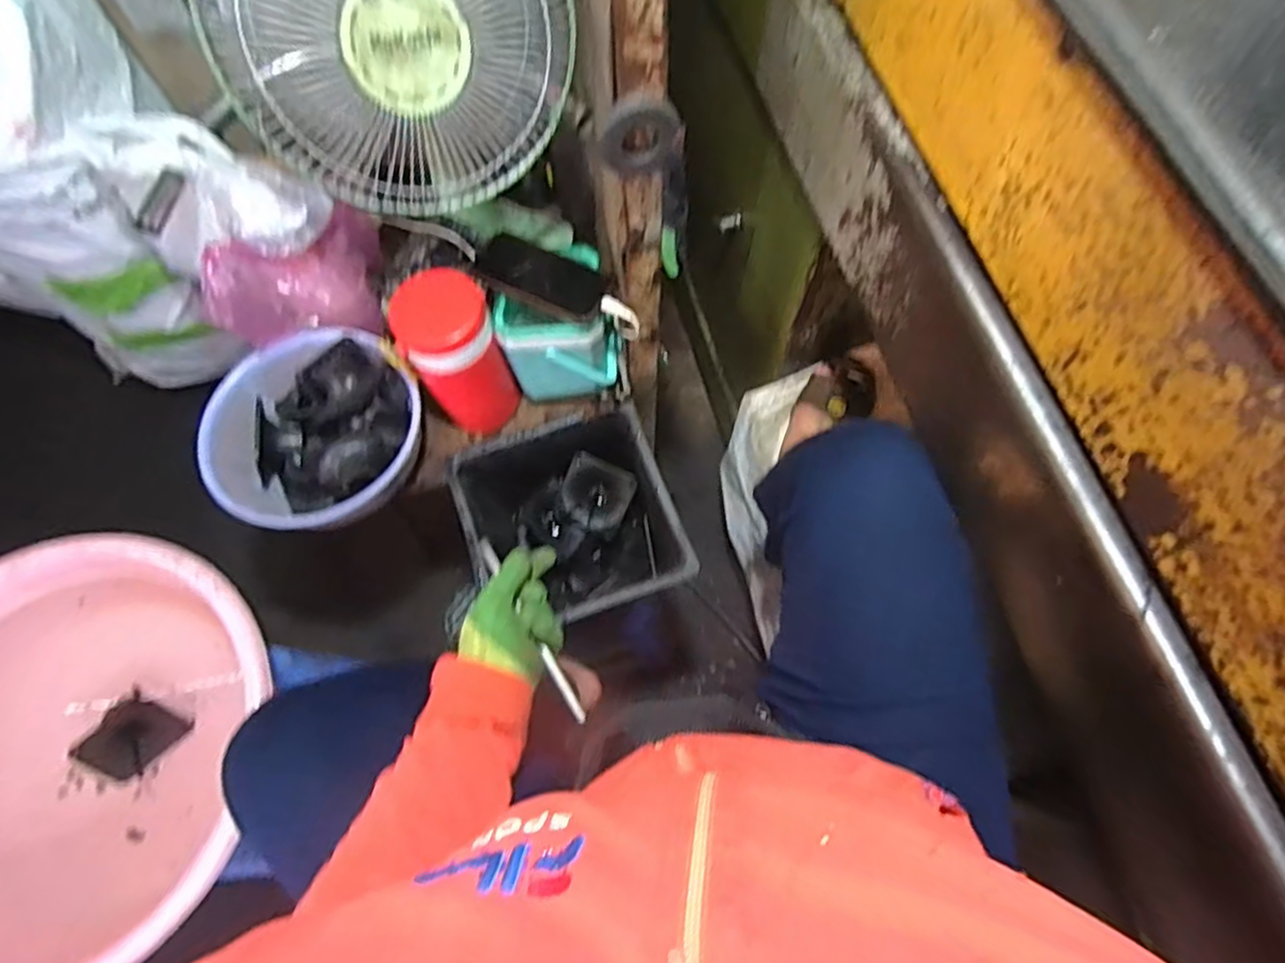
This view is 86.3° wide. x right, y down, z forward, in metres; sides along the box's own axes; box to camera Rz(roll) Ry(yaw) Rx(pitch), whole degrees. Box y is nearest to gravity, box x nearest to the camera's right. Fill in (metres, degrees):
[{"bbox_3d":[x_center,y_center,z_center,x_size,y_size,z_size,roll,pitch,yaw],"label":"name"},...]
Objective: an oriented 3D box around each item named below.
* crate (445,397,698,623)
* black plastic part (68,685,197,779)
[{"bbox_3d":[-0.087,0.067,0.874,0.234,0.189,0.247,-20,68,-7],"label":"crate"},{"bbox_3d":[-0.562,0.284,0.755,0.073,0.005,0.086,43,71,-14],"label":"black plastic part"}]

